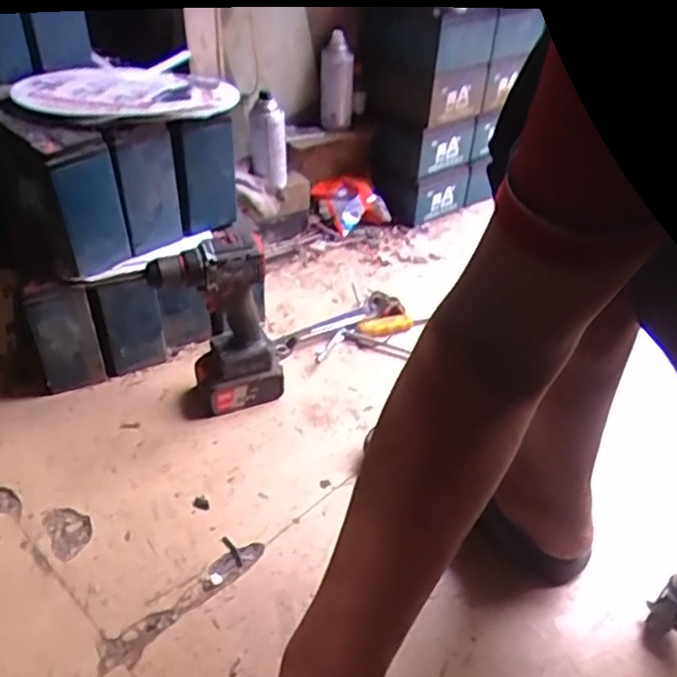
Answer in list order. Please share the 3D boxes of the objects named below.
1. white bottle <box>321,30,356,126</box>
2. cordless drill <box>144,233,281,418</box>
[{"bbox_3d":[-0.004,-0.482,1.273,0.060,0.146,0.055,11,39,10],"label":"white bottle"},{"bbox_3d":[-0.152,-0.015,0.853,0.154,0.248,0.066,-10,40,-17],"label":"cordless drill"}]

